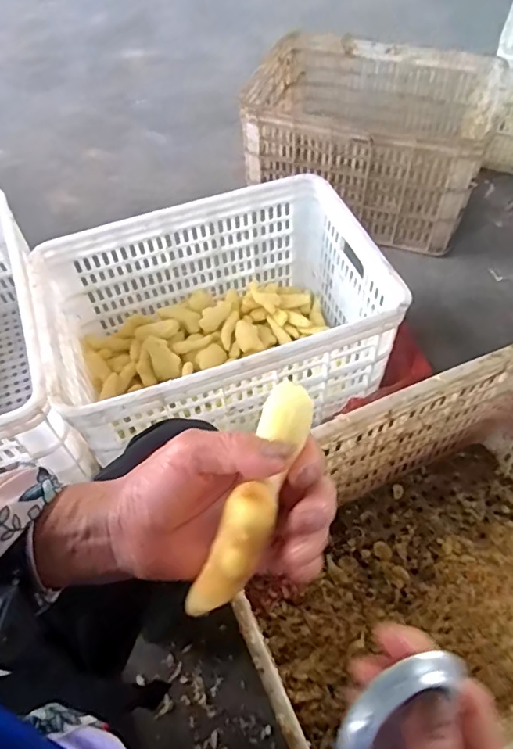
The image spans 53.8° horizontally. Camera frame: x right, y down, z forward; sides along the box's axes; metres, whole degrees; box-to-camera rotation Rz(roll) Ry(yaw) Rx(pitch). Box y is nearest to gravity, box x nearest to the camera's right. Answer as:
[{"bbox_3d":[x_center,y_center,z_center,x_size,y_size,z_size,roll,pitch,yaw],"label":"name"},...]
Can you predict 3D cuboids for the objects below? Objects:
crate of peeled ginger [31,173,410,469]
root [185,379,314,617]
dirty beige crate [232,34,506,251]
[{"bbox_3d":[-0.064,-0.085,0.891,0.521,0.269,0.375,-18,58,-9],"label":"crate of peeled ginger"},{"bbox_3d":[-0.002,0.064,0.258,0.028,0.025,0.128,20,80,16],"label":"root"},{"bbox_3d":[0.260,-0.553,1.192,0.506,0.268,0.356,19,59,14],"label":"dirty beige crate"}]

